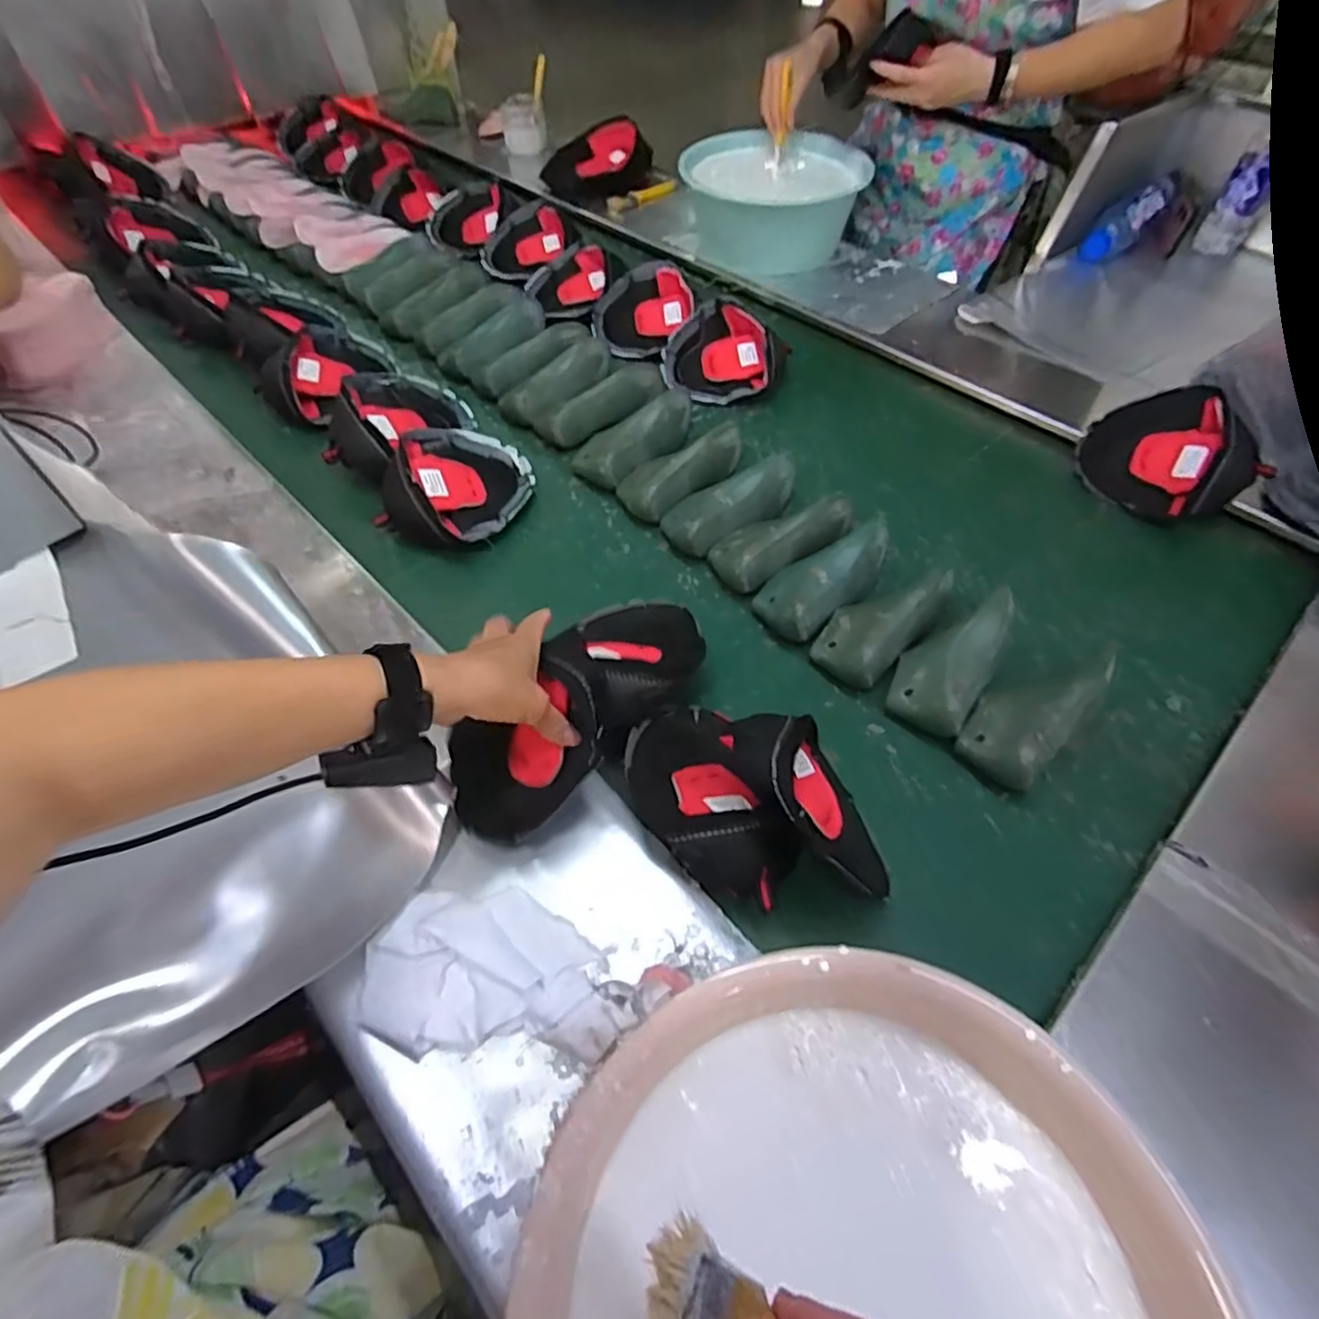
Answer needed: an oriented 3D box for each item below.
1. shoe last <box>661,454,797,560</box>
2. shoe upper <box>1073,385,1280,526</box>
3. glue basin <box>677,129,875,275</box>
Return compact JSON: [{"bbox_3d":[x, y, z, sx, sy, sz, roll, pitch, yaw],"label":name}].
[{"bbox_3d":[0.085,-0.177,0.797,0.161,0.063,0.070,-26,54,-25],"label":"shoe last"},{"bbox_3d":[0.608,-0.242,0.830,0.169,0.030,0.155,-17,70,17],"label":"shoe upper"},{"bbox_3d":[0.204,-0.824,1.235,0.286,0.131,0.286,2,57,-3],"label":"glue basin"}]

